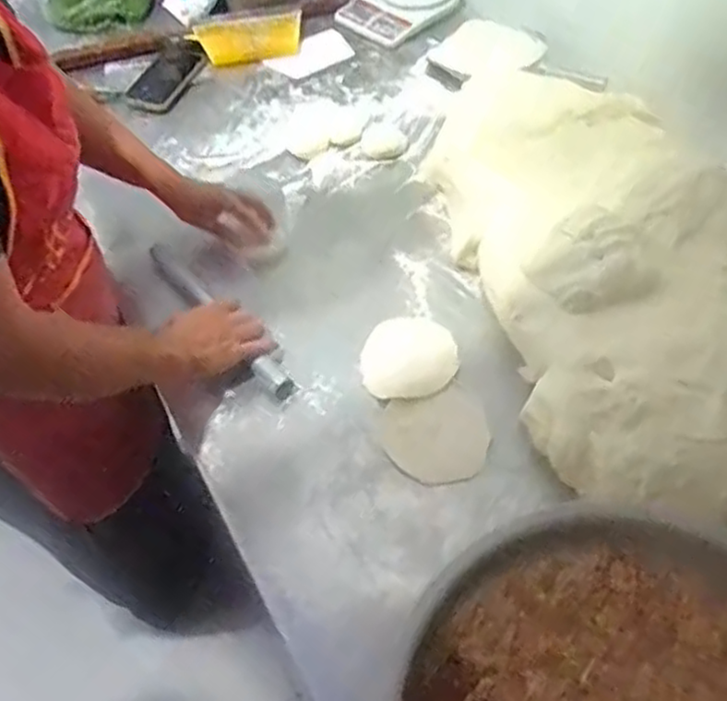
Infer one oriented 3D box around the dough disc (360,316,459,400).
[{"bbox_3d":[0.054,0.006,0.859,0.112,0.009,0.116,-2,53,2],"label":"dough disc"}]

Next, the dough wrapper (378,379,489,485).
[{"bbox_3d":[0.081,0.094,0.796,0.115,0.006,0.110,-14,54,-7],"label":"dough wrapper"}]

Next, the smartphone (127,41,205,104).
[{"bbox_3d":[-0.326,-0.462,1.203,0.066,0.010,0.160,28,63,10],"label":"smartphone"}]

